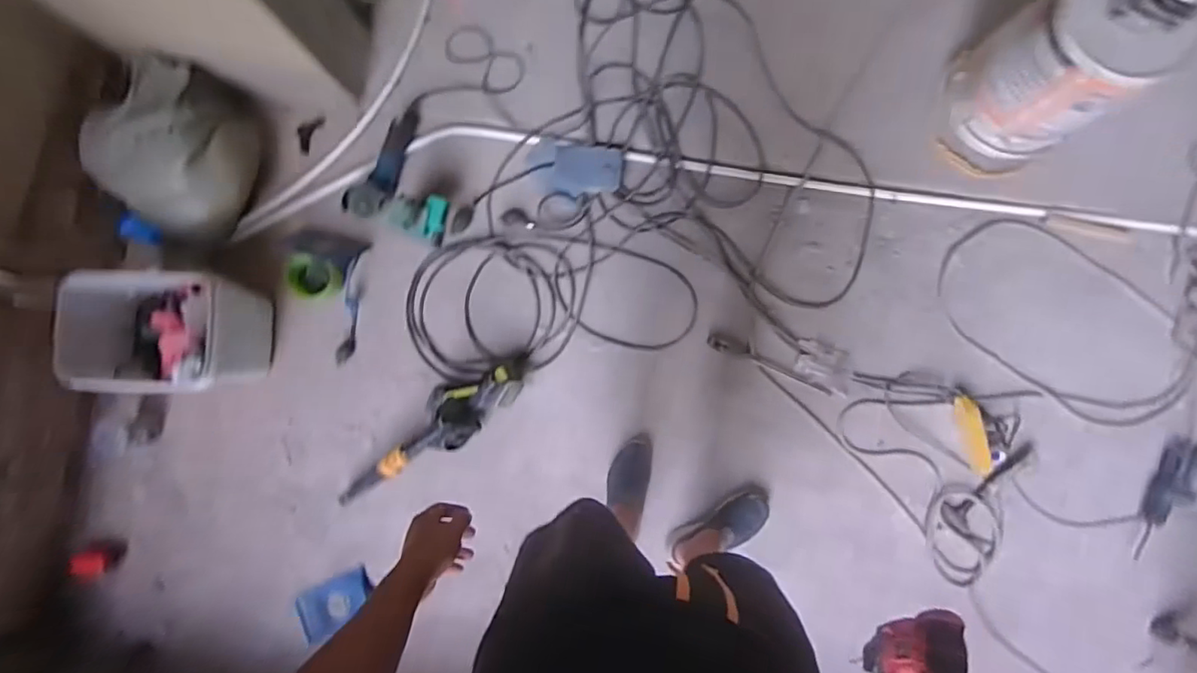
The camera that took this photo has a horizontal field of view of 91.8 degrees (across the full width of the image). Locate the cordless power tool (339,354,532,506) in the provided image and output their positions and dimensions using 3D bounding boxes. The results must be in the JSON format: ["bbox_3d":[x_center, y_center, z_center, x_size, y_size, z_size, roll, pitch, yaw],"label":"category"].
[{"bbox_3d":[-0.440,0.268,1.517,0.628,0.156,0.131,-42,85,4],"label":"cordless power tool"}]

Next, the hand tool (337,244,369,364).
[{"bbox_3d":[-0.686,-0.081,1.616,0.051,0.015,0.316,10,94,-13],"label":"hand tool"}]

